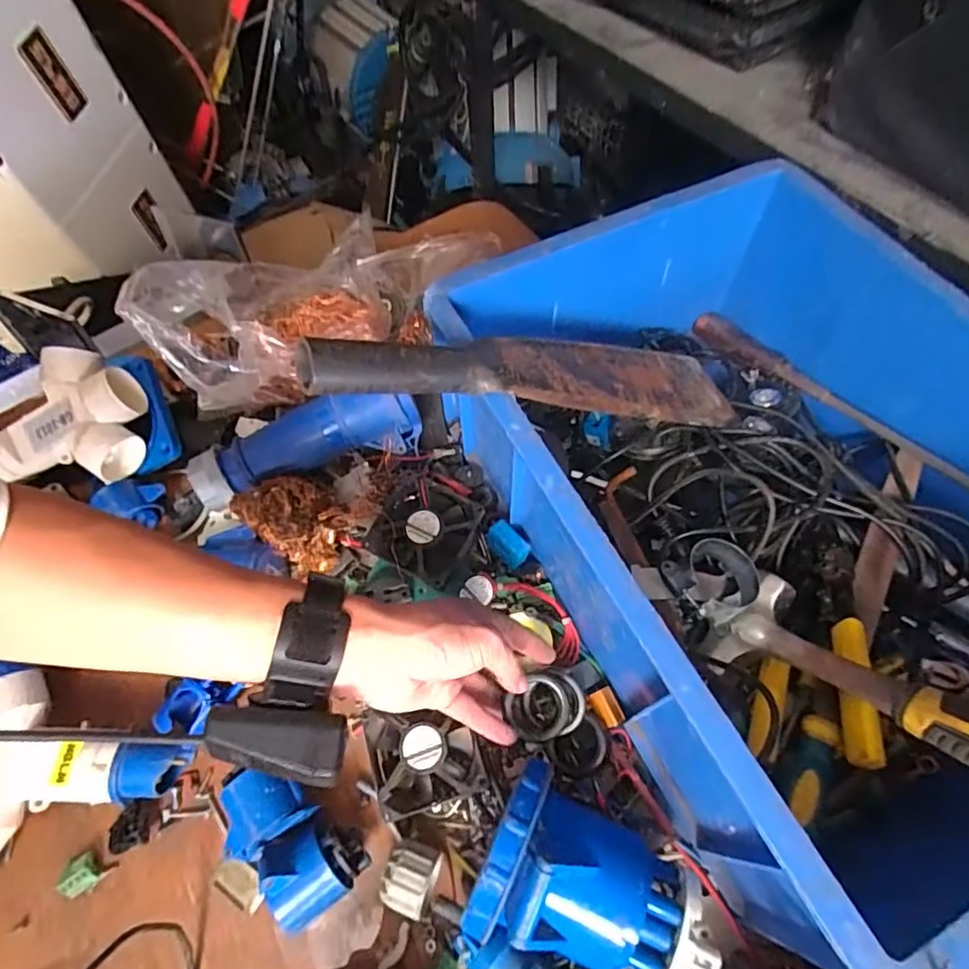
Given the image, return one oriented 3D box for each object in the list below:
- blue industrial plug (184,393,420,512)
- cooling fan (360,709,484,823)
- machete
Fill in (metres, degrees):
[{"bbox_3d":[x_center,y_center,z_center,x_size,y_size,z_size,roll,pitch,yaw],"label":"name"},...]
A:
[{"bbox_3d":[-0.162,-0.041,0.522,0.202,0.070,0.067,-19,62,-9],"label":"blue industrial plug"},{"bbox_3d":[-0.046,0.205,0.438,0.079,0.031,0.071,-14,62,-7],"label":"cooling fan"},{"bbox_3d":[0.055,-0.076,0.425,0.367,0.024,0.079,-4,57,-34],"label":"machete"}]

